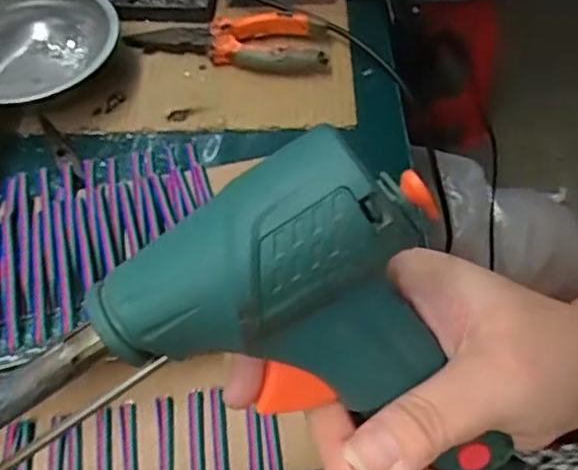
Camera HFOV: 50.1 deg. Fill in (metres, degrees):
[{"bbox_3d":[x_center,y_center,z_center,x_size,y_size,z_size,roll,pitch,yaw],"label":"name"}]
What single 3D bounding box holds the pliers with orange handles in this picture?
[{"bbox_3d":[-0.045,-0.151,0.473,0.153,0.017,0.053,11,55,6],"label":"pliers with orange handles"}]

